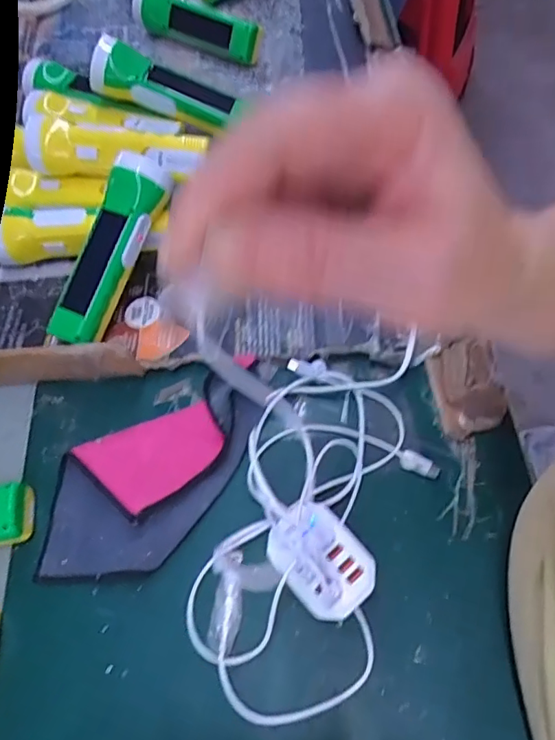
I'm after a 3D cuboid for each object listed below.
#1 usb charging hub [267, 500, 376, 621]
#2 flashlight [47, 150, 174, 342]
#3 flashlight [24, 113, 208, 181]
[{"bbox_3d":[0.029,0.130,0.365,0.054,0.034,0.074,-40,66,-14],"label":"usb charging hub"},{"bbox_3d":[-0.139,-0.099,0.454,0.047,0.039,0.161,23,89,15],"label":"flashlight"},{"bbox_3d":[-0.153,-0.207,0.495,0.165,0.039,0.049,8,64,10],"label":"flashlight"}]

